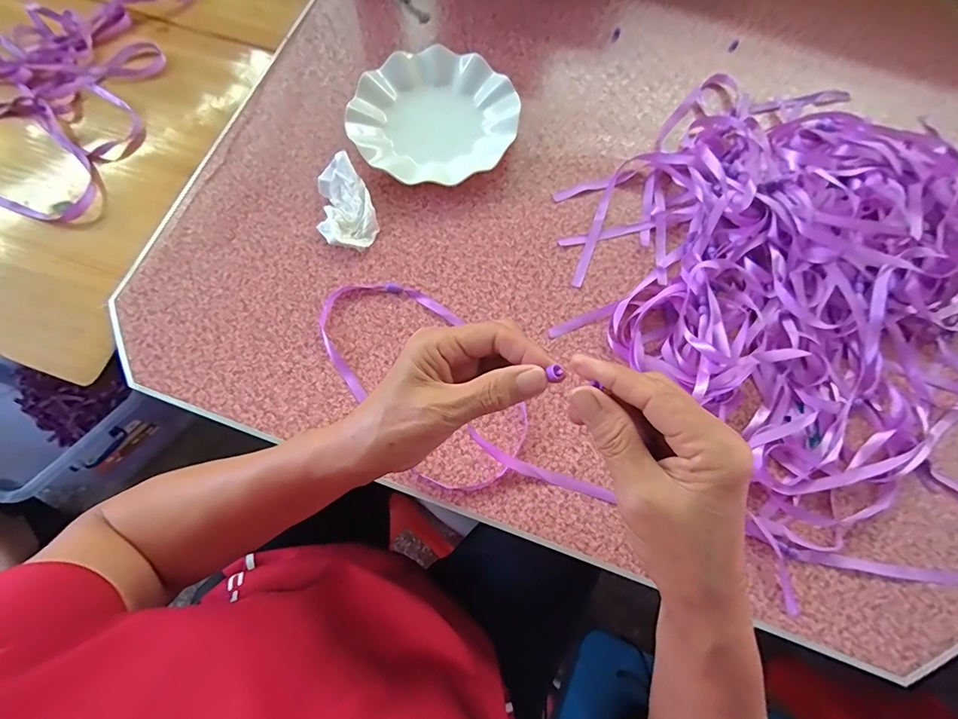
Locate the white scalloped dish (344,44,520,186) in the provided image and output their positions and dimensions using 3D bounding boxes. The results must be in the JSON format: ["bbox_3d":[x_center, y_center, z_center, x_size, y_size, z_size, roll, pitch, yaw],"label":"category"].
[{"bbox_3d":[-0.052,-0.275,0.490,0.176,0.027,0.182,0,74,-1],"label":"white scalloped dish"}]

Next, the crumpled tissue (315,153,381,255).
[{"bbox_3d":[-0.145,-0.165,0.454,0.059,0.029,0.098,-17,75,-6],"label":"crumpled tissue"}]

